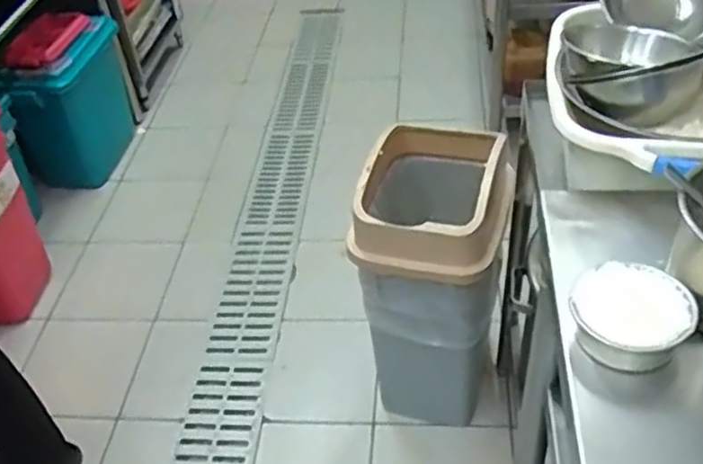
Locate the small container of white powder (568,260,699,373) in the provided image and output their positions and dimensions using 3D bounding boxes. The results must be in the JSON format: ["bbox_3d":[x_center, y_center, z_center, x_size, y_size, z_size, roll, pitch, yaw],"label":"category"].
[{"bbox_3d":[0.275,0.084,0.717,0.115,0.055,0.096,2,43,11],"label":"small container of white powder"}]

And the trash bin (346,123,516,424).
[{"bbox_3d":[0.188,0.112,1.572,0.297,0.671,0.349,9,45,17],"label":"trash bin"}]

